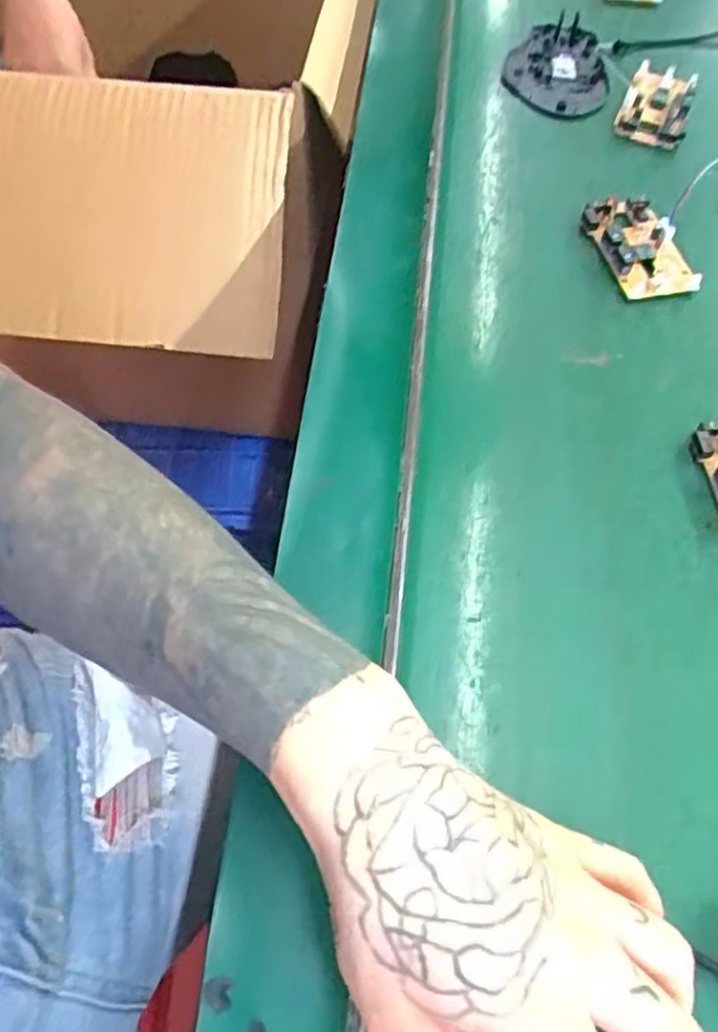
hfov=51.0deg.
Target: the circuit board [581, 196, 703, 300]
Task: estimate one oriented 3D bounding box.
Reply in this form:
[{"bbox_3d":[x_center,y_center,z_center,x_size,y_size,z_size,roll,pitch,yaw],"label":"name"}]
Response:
[{"bbox_3d":[0.165,-0.159,0.444,0.047,0.013,0.071,-9,61,-9],"label":"circuit board"}]

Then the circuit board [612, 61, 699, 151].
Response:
[{"bbox_3d":[0.208,-0.288,0.523,0.044,0.012,0.085,22,64,9],"label":"circuit board"}]

